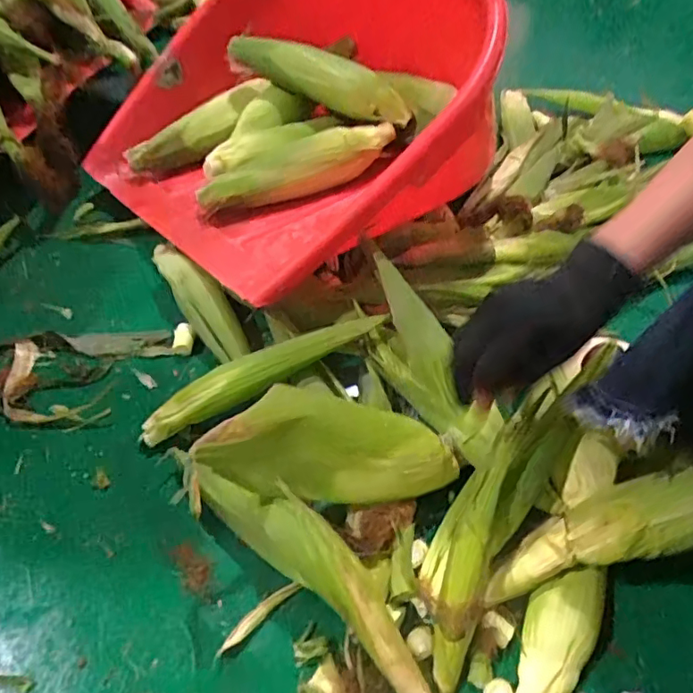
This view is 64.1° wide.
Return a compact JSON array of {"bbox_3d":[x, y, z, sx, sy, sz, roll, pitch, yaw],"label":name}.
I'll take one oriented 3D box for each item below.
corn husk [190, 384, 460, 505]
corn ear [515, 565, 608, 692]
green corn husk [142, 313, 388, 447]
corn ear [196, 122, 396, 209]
[{"bbox_3d":[-0.011,0.085,0.459,0.218,0.097,0.036,10,15,-18],"label":"corn husk"},{"bbox_3d":[0.168,0.231,0.444,0.054,0.036,0.122,34,61,21],"label":"corn ear"},{"bbox_3d":[-0.087,0.022,0.544,0.255,0.028,0.036,-26,58,-1],"label":"green corn husk"},{"bbox_3d":[-0.053,-0.225,0.682,0.263,0.044,0.053,-26,58,-17],"label":"corn ear"}]

